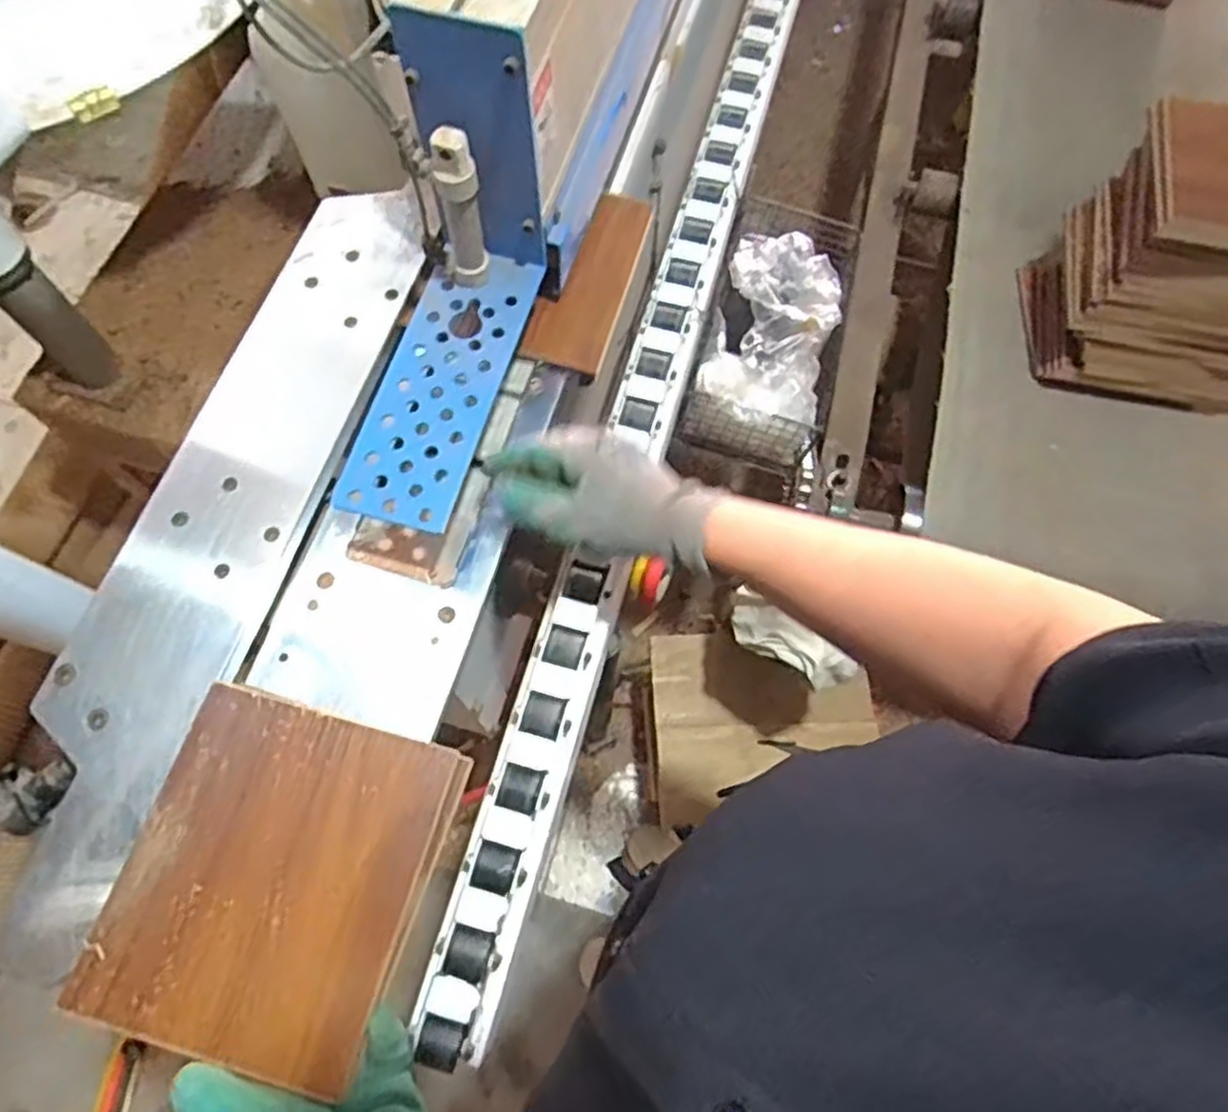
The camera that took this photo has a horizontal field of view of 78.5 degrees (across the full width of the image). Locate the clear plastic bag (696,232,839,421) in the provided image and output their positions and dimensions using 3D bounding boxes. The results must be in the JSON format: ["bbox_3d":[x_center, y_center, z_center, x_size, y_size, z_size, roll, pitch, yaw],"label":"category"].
[{"bbox_3d":[0.155,-0.221,0.717,0.112,0.060,0.223,15,69,4],"label":"clear plastic bag"}]

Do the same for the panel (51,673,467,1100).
[{"bbox_3d":[-0.193,0.182,0.433,0.163,0.013,0.183,16,69,4],"label":"panel"}]

